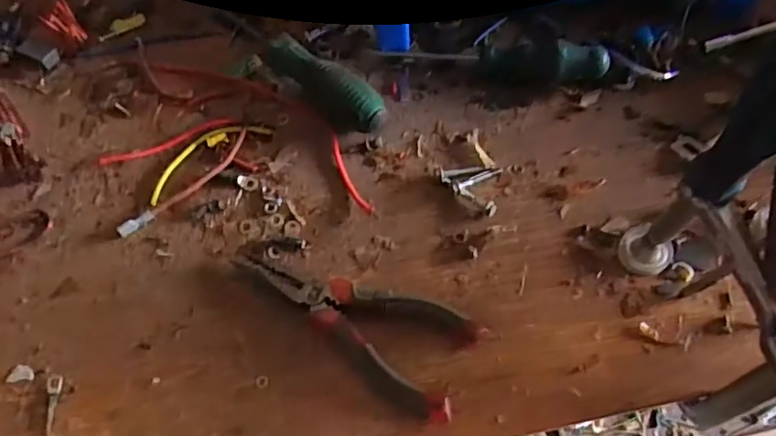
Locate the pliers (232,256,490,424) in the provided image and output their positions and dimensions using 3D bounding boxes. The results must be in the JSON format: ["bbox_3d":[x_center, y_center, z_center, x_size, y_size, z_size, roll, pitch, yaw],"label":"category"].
[{"bbox_3d":[-0.022,0.053,0.336,0.149,0.015,0.057,28,64,20],"label":"pliers"}]

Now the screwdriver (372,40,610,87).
[{"bbox_3d":[0.072,-0.111,0.417,0.160,0.030,0.025,6,59,8],"label":"screwdriver"}]

